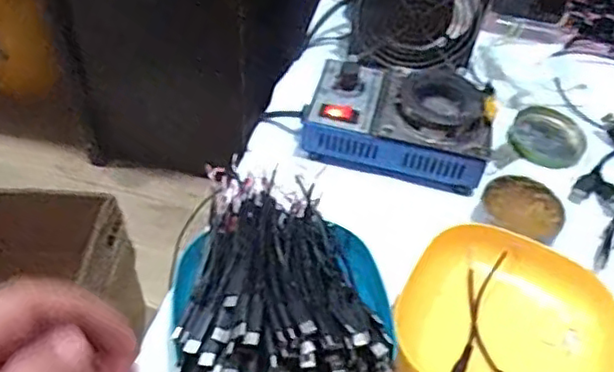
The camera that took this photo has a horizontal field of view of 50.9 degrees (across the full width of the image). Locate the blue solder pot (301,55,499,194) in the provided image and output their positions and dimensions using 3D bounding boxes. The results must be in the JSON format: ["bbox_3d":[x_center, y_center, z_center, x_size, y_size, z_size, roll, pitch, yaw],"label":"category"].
[{"bbox_3d":[0.076,-0.056,0.542,0.150,0.057,0.099,12,49,6],"label":"blue solder pot"}]

